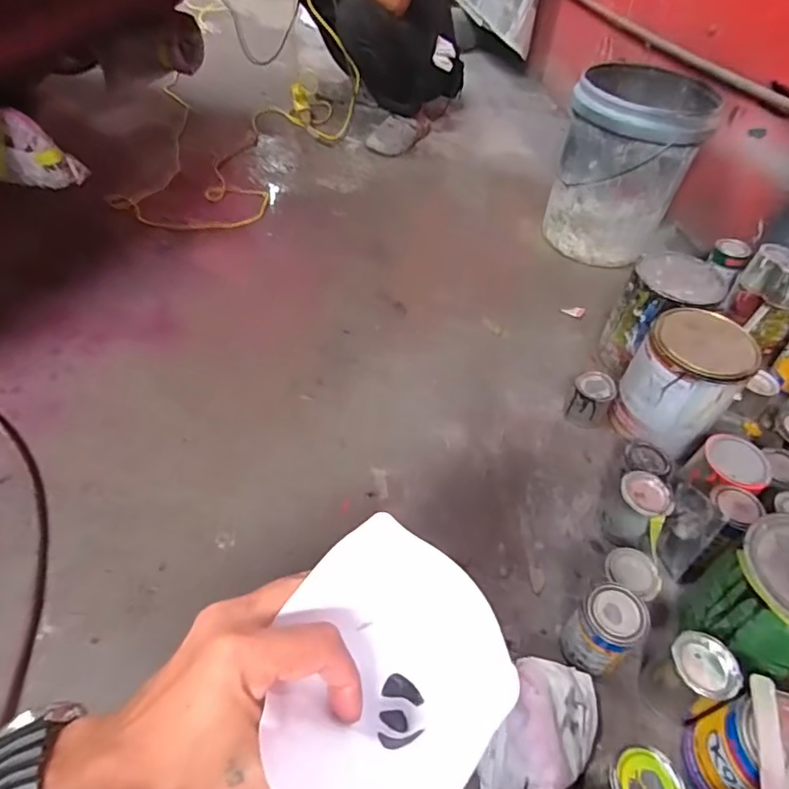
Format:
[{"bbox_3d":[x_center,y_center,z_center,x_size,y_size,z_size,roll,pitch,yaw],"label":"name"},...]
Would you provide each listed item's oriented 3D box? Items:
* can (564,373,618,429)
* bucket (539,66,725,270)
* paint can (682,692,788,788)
[{"bbox_3d":[0.357,0.011,1.004,0.073,0.075,0.077,22,50,12],"label":"can"},{"bbox_3d":[0.503,-0.499,1.242,0.262,0.350,0.258,22,50,13],"label":"bucket"},{"bbox_3d":[0.399,0.406,0.610,0.098,0.151,0.110,7,48,0],"label":"paint can"}]

